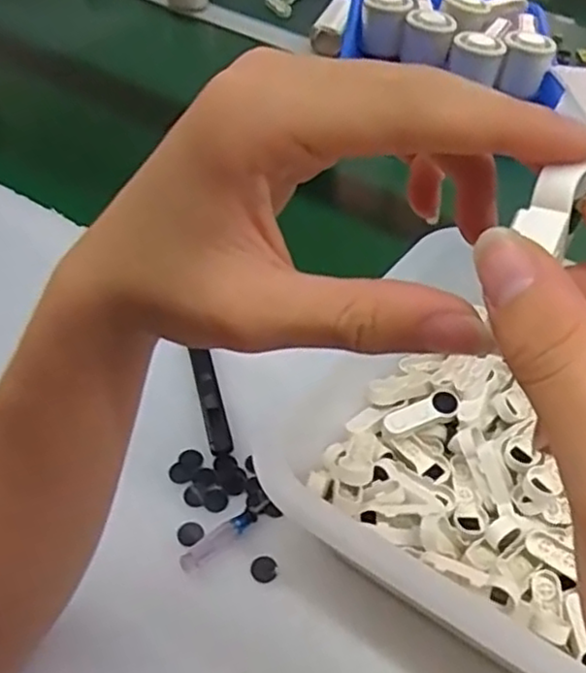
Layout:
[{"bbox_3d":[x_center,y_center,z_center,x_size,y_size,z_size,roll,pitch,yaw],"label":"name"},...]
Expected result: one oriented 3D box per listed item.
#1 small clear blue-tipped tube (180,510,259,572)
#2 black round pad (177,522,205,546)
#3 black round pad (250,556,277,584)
[{"bbox_3d":[-0.042,0.117,0.402,0.050,0.008,0.013,-32,57,-30],"label":"small clear blue-tipped tube"},{"bbox_3d":[-0.060,0.115,0.407,0.016,0.006,0.015,-2,55,2],"label":"black round pad"},{"bbox_3d":[-0.017,0.133,0.397,0.014,0.005,0.014,7,47,1],"label":"black round pad"}]

